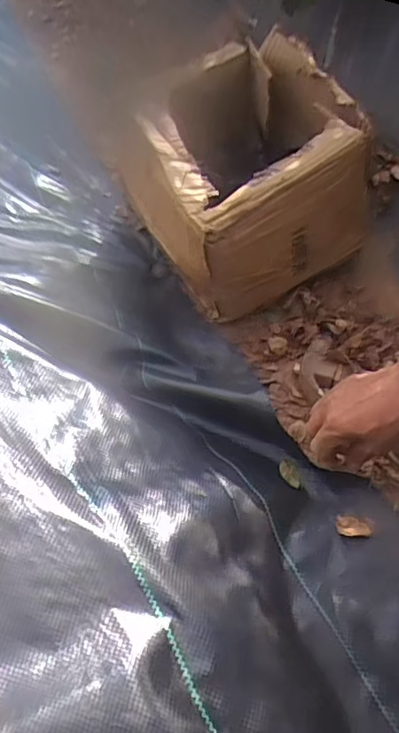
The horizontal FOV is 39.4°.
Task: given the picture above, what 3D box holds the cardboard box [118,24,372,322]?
[{"bbox_3d":[0.072,-0.274,0.767,0.306,0.261,0.254,-26,57,-13],"label":"cardboard box"}]

